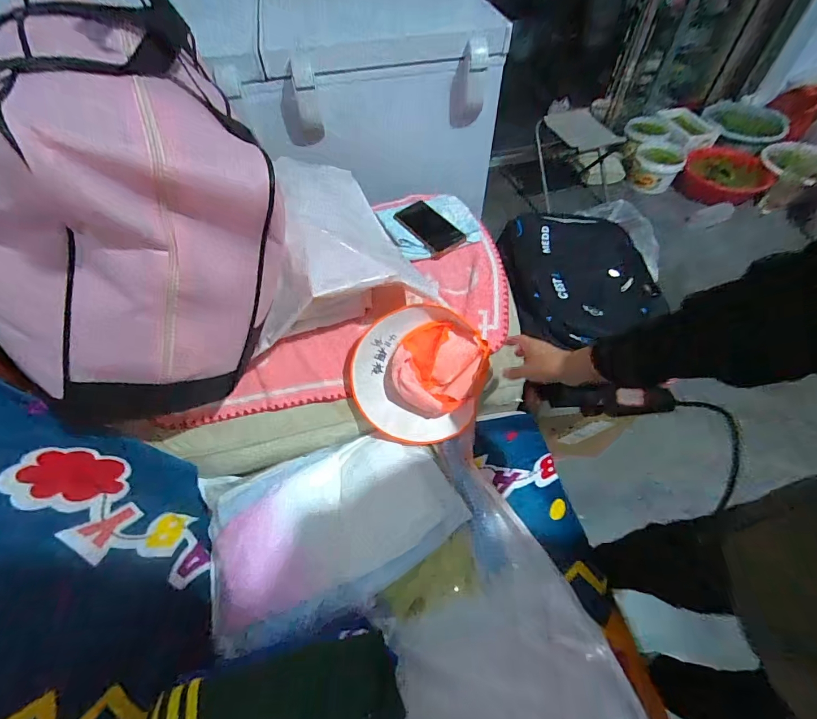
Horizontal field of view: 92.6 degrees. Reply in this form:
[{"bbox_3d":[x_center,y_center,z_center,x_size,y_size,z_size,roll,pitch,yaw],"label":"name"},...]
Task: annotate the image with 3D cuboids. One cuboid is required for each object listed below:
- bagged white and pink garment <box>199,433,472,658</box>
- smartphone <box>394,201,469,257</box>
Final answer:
[{"bbox_3d":[-0.126,0.267,0.642,0.408,0.040,0.274,-15,56,-9],"label":"bagged white and pink garment"},{"bbox_3d":[0.044,-0.281,0.822,0.088,0.013,0.145,-31,68,-22],"label":"smartphone"}]

